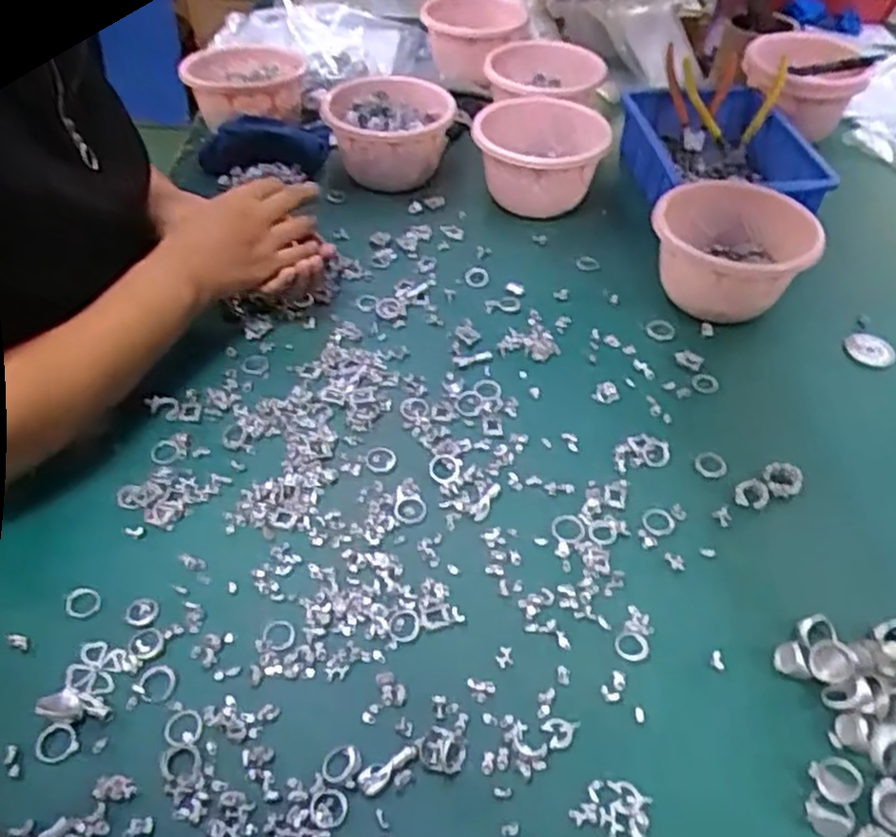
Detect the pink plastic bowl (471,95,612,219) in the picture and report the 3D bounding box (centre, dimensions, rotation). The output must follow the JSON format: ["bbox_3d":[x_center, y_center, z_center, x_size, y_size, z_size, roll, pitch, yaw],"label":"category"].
[{"bbox_3d":[0.100,-0.287,0.855,0.135,0.097,0.148,0,48,0],"label":"pink plastic bowl"}]

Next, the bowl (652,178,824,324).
[{"bbox_3d":[0.269,-0.153,0.734,0.147,0.096,0.113,19,51,15],"label":"bowl"}]

